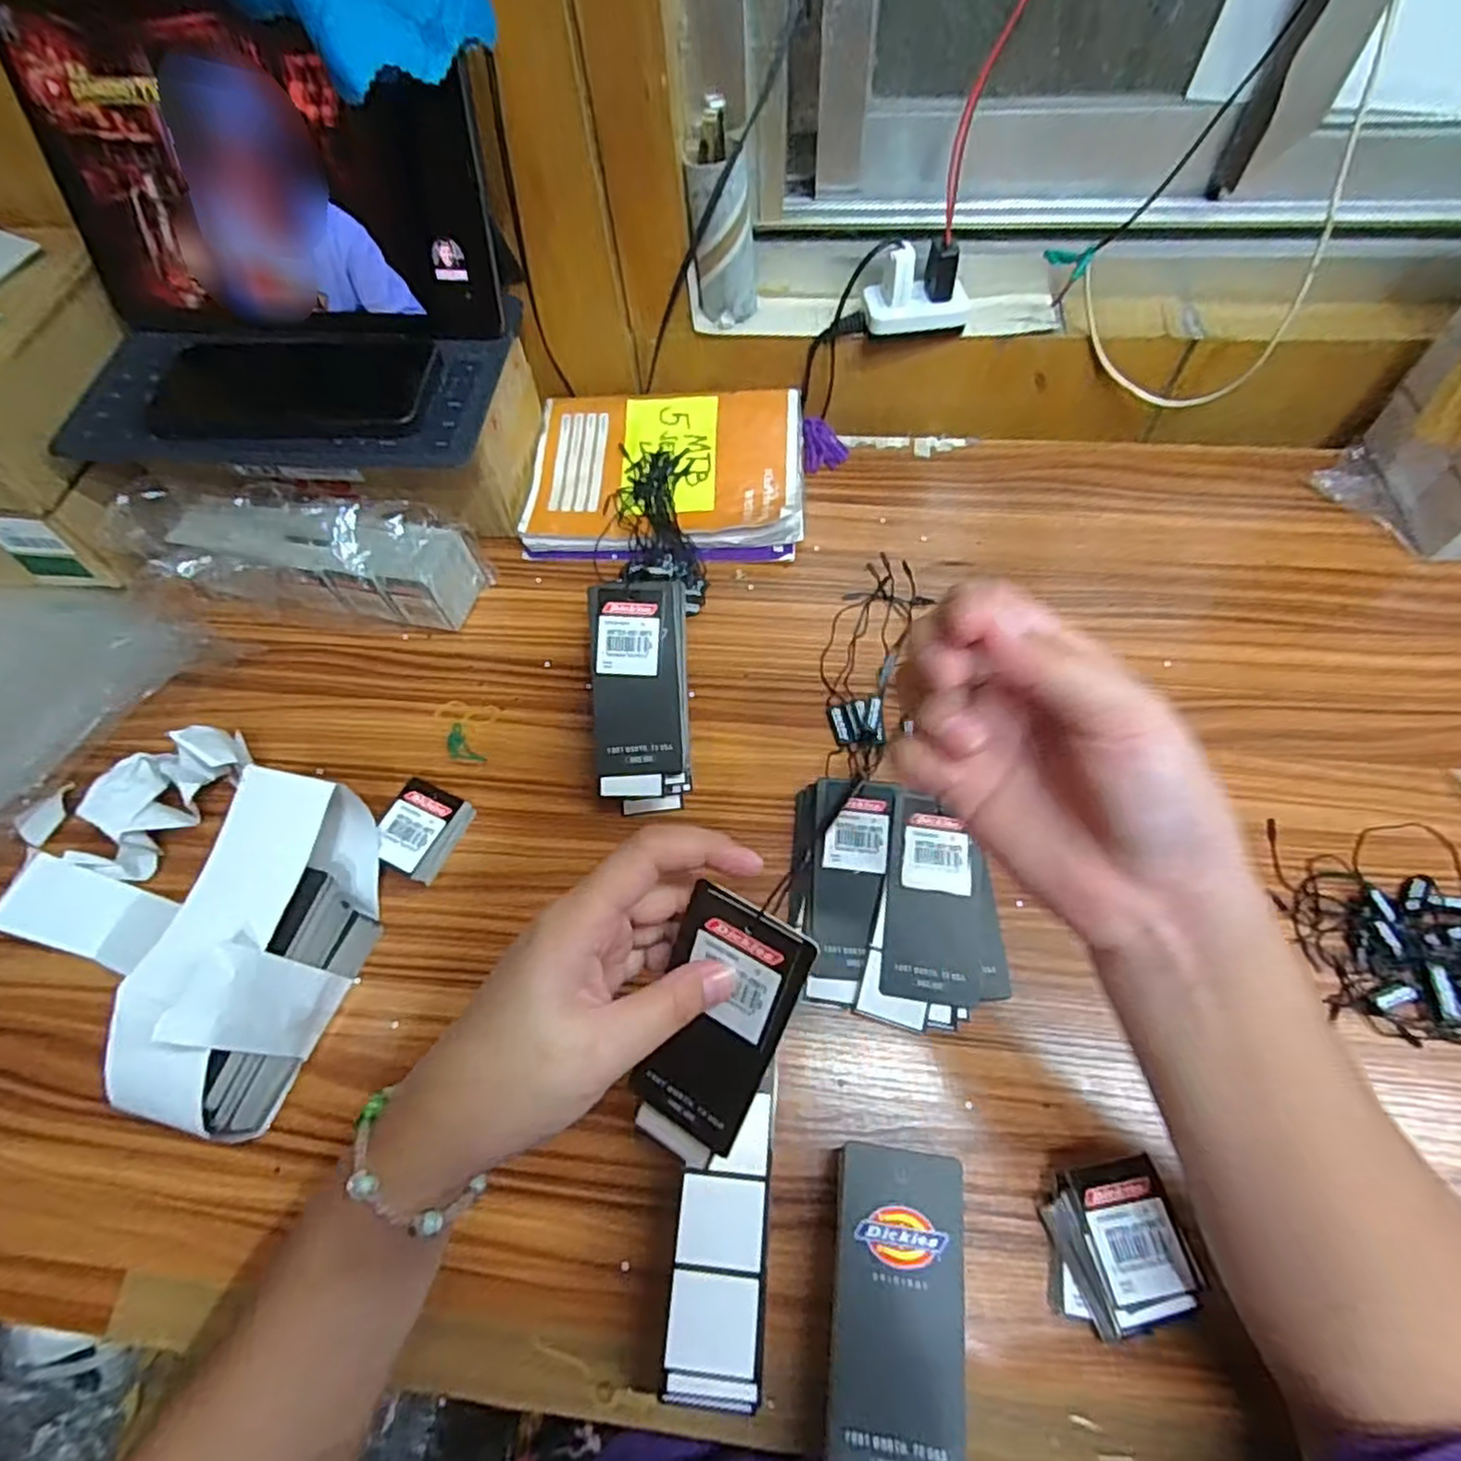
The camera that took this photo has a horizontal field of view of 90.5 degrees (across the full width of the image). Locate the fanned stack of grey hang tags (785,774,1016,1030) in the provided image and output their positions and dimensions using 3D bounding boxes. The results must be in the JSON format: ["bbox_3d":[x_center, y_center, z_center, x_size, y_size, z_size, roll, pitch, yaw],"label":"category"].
[{"bbox_3d":[0.087,0.090,0.391,0.103,0.022,0.127,-5,62,0],"label":"fanned stack of grey hang tags"}]

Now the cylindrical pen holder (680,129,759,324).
[{"bbox_3d":[-0.005,-0.340,0.504,0.044,0.096,0.040,-2,62,2],"label":"cylindrical pen holder"}]

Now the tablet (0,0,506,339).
[{"bbox_3d":[-0.282,-0.335,0.440,0.267,0.165,0.014,3,39,3],"label":"tablet"}]

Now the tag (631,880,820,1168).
[{"bbox_3d":[-0.007,0.118,0.273,0.048,0.127,0.006,25,24,21],"label":"tag"}]

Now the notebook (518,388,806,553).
[{"bbox_3d":[-0.048,-0.197,0.553,0.205,0.025,0.142,-1,62,2],"label":"notebook"}]

